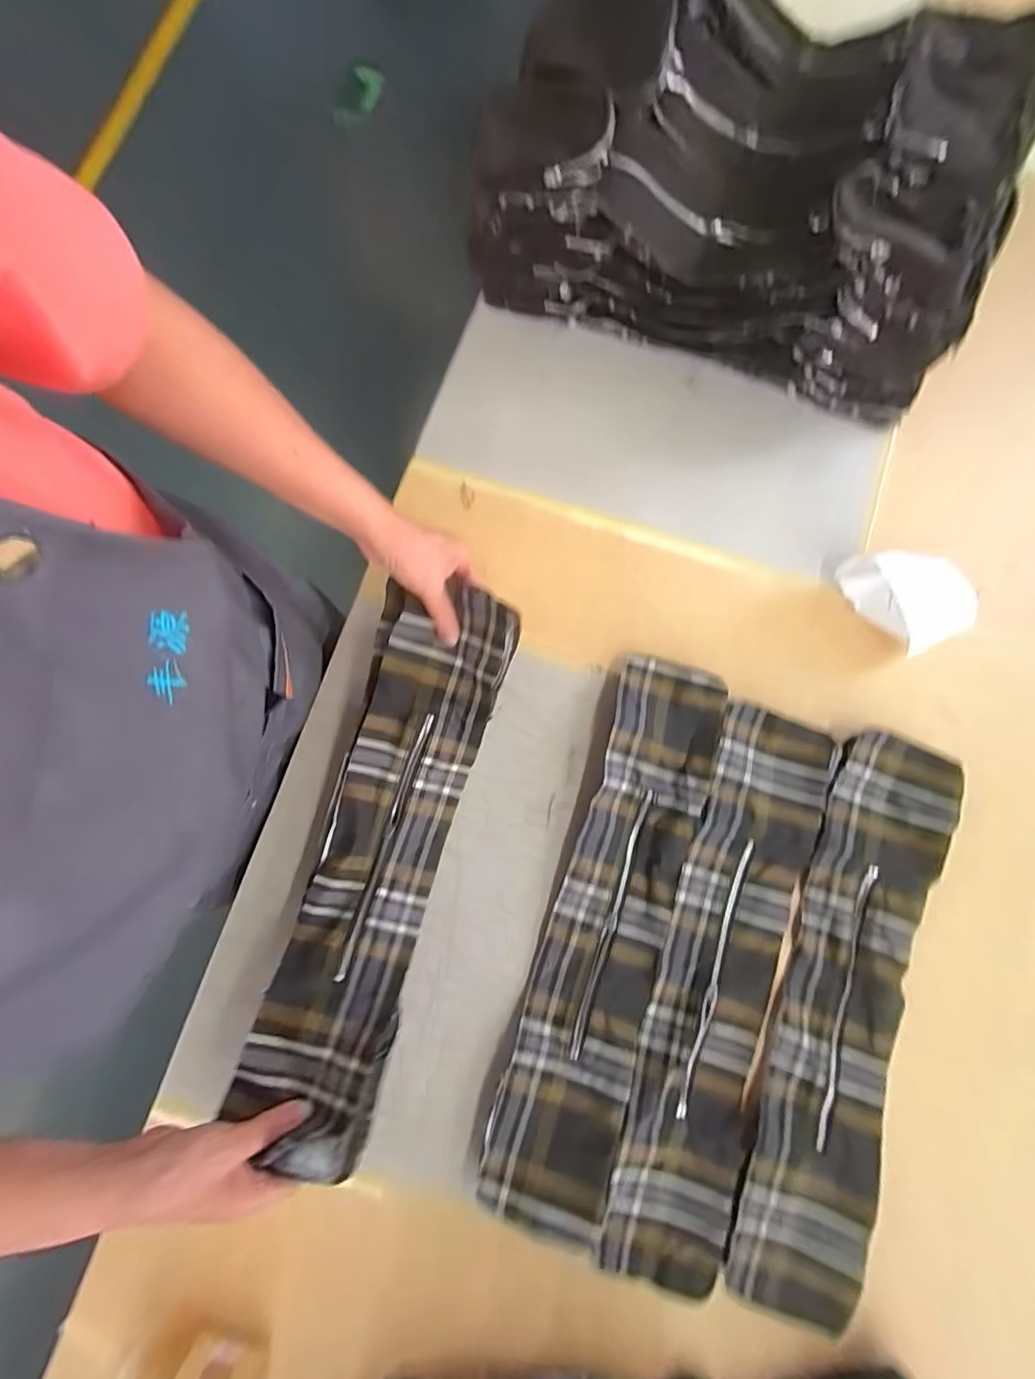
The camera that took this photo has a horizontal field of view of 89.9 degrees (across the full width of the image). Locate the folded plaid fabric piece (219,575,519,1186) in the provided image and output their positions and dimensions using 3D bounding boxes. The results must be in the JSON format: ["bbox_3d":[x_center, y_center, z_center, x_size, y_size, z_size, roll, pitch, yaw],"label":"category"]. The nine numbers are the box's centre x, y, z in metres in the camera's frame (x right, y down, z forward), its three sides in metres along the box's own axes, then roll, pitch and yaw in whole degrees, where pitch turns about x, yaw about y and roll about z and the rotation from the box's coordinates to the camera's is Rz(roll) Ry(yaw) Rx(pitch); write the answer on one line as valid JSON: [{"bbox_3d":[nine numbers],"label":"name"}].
[{"bbox_3d":[-0.130,0.144,0.485,0.129,0.106,0.492,16,81,3],"label":"folded plaid fabric piece"}]

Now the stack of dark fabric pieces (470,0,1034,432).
[{"bbox_3d":[0.261,-0.582,0.602,0.547,0.180,0.374,15,80,3],"label":"stack of dark fabric pieces"}]

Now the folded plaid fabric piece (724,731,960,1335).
[{"bbox_3d":[0.320,0.302,0.501,0.120,0.028,0.528,20,81,4],"label":"folded plaid fabric piece"}]

